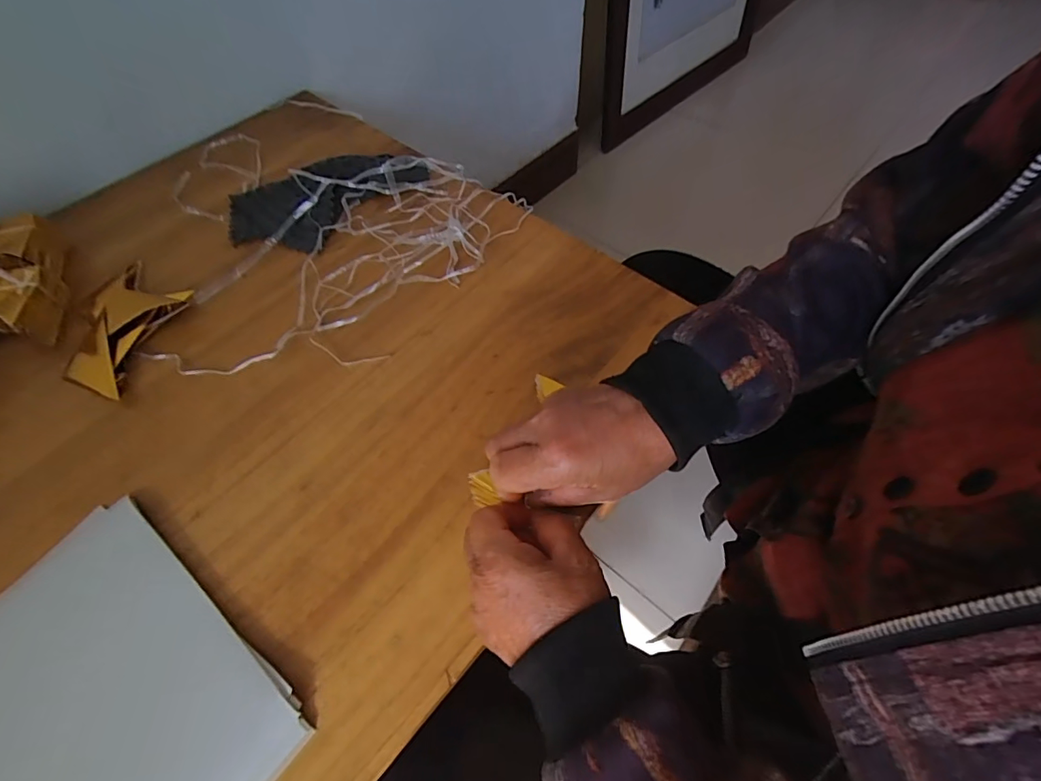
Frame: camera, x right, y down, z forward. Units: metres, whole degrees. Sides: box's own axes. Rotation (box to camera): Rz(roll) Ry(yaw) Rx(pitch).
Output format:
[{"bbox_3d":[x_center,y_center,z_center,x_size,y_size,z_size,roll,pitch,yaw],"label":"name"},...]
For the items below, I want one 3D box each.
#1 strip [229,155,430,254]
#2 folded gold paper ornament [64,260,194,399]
[{"bbox_3d":[-0.207,-0.213,0.507,0.210,0.032,0.109,-26,63,-13],"label":"strip"},{"bbox_3d":[-0.366,-0.064,0.428,0.102,0.025,0.125,17,62,11],"label":"folded gold paper ornament"}]

